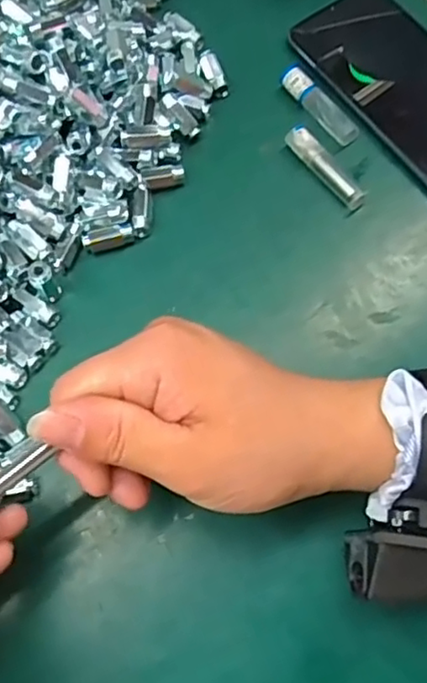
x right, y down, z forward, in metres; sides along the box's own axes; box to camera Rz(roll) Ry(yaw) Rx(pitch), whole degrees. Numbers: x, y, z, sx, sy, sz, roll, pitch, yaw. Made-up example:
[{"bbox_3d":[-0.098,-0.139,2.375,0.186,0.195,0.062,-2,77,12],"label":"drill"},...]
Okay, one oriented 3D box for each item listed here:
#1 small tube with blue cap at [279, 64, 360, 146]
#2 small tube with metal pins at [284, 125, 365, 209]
[{"bbox_3d":[0.061,-0.139,0.379,0.016,0.011,0.059,-34,76,-12],"label":"small tube with blue cap"},{"bbox_3d":[0.064,-0.098,0.367,0.013,0.015,0.057,-38,77,-13],"label":"small tube with metal pins"}]

